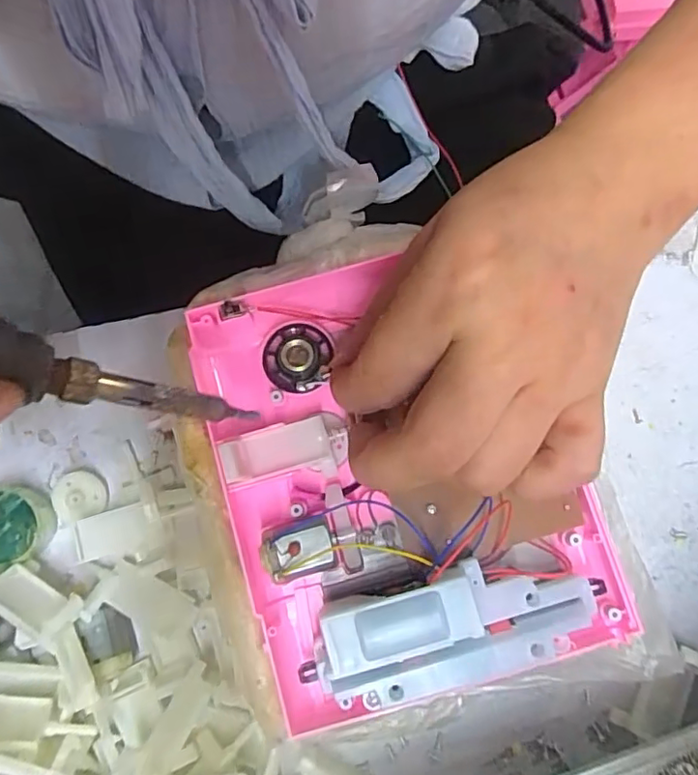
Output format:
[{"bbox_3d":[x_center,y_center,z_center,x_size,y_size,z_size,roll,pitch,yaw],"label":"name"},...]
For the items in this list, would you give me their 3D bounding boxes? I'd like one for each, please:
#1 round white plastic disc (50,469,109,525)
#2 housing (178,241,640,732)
[{"bbox_3d":[-0.120,0.048,0.253,0.023,0.005,0.021,0,79,1],"label":"round white plastic disc"},{"bbox_3d":[0.015,0.026,0.210,0.139,0.039,0.171,-16,79,-2],"label":"housing"}]

